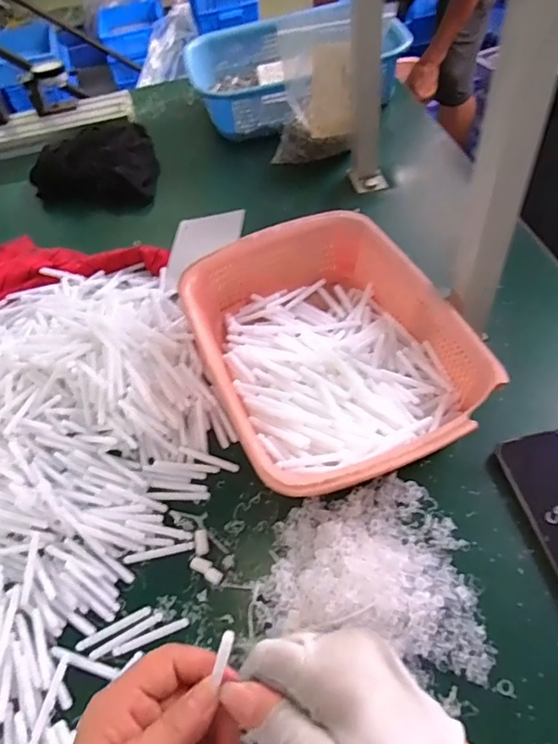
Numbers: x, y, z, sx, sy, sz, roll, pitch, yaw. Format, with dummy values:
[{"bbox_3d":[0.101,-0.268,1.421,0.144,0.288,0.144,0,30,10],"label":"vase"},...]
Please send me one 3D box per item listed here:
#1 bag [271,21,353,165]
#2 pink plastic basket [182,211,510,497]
[{"bbox_3d":[0.043,-0.373,0.714,0.106,0.172,0.056,-1,52,8],"label":"bag"},{"bbox_3d":[0.043,-0.023,0.503,0.209,0.082,0.296,-22,52,-9],"label":"pink plastic basket"}]

